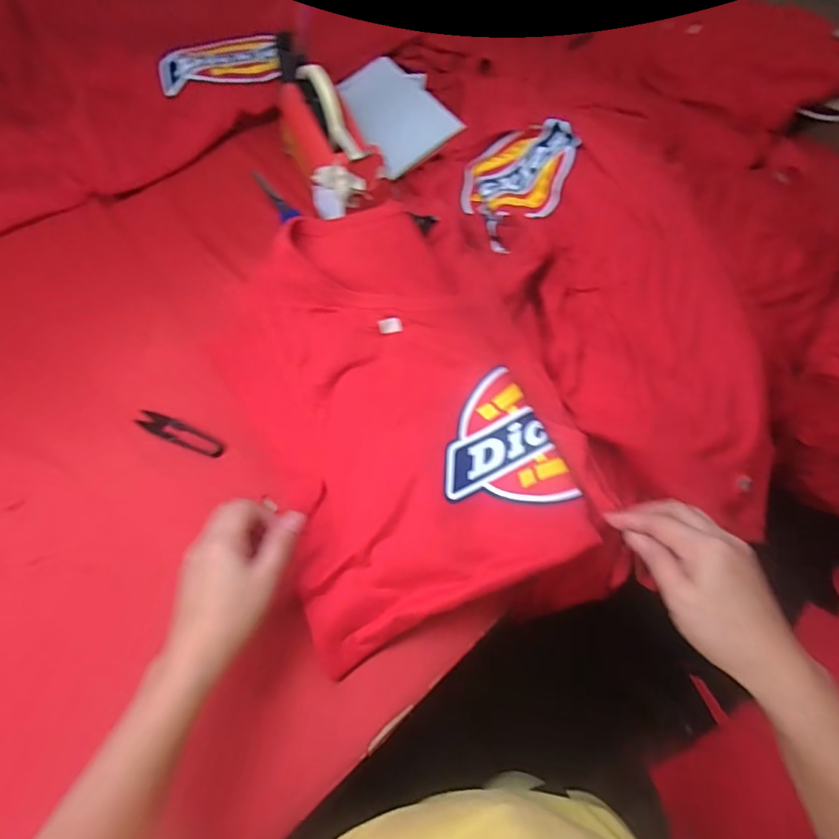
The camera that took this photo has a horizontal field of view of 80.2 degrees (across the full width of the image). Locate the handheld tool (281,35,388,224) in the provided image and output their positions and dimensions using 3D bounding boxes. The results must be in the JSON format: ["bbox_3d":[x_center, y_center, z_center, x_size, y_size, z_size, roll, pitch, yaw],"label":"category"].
[{"bbox_3d":[-0.123,-0.348,0.610,0.081,0.122,0.234,-28,78,-13],"label":"handheld tool"}]

